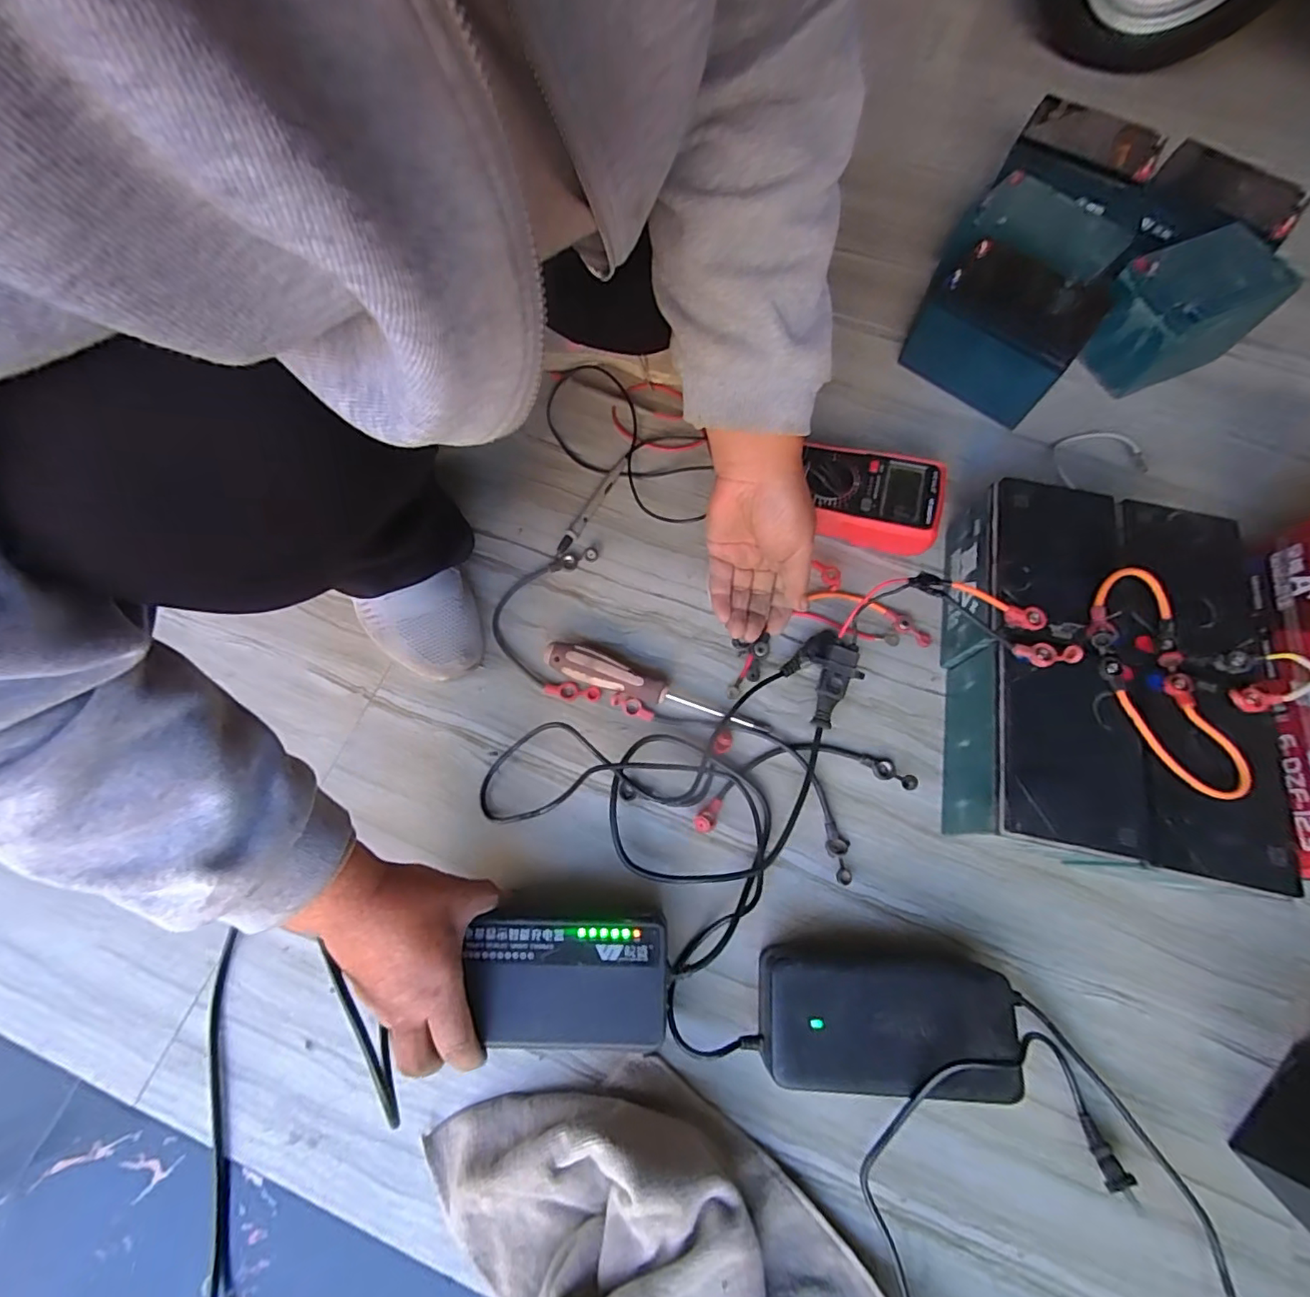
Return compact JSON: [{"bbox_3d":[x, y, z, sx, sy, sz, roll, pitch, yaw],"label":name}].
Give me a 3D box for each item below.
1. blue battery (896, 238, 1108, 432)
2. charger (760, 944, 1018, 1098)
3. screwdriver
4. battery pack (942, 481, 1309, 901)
[{"bbox_3d":[0.363,-0.335,0.593,0.150,0.096,0.120,37,75,12],"label":"blue battery"},{"bbox_3d":[0.162,0.264,0.401,0.170,0.051,0.080,4,71,1],"label":"charger"},{"bbox_3d":[0.001,0.036,0.489,0.201,0.030,0.029,18,72,6],"label":"screwdriver"},{"bbox_3d":[0.357,0.024,0.461,0.194,0.108,0.289,9,71,3],"label":"battery pack"}]

